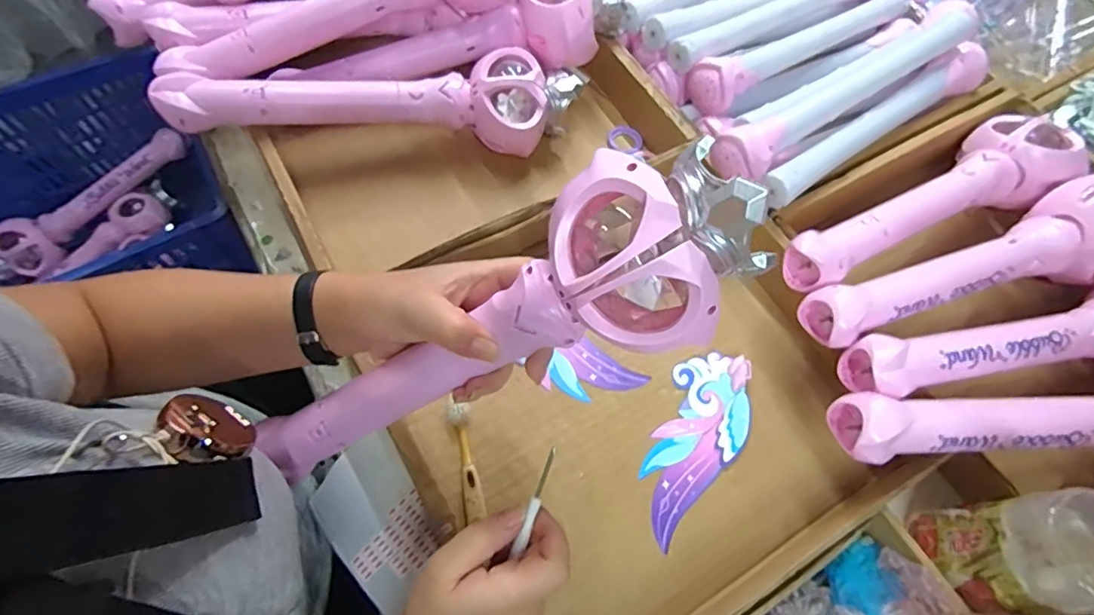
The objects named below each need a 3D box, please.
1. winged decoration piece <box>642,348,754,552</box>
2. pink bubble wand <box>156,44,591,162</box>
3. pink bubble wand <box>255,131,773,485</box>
[{"bbox_3d":[0.126,0.111,0.455,0.071,0.009,0.167,22,66,7],"label":"winged decoration piece"},{"bbox_3d":[-0.150,-0.201,0.520,0.364,0.074,0.087,-3,65,-5],"label":"pink bubble wand"},{"bbox_3d":[-0.040,0.025,0.314,0.331,0.056,0.087,-31,65,24],"label":"pink bubble wand"}]

